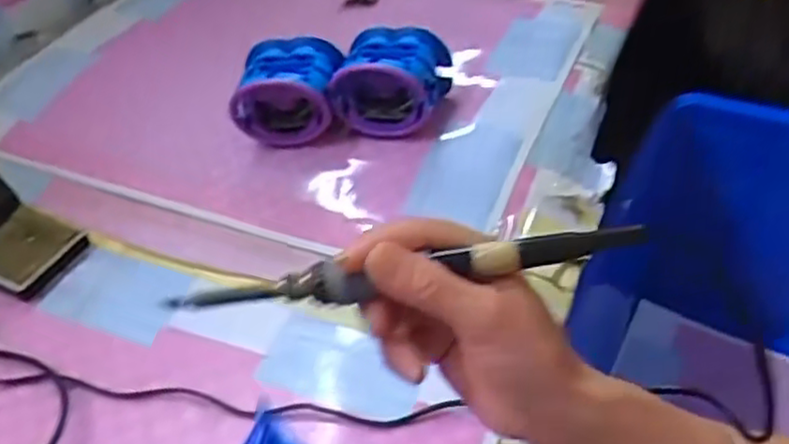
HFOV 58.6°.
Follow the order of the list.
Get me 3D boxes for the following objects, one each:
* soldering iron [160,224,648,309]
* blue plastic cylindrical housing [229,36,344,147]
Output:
[{"bbox_3d":[0.003,0.020,0.306,0.212,0.024,0.016,-7,44,1],"label":"soldering iron"},{"bbox_3d":[-0.088,-0.113,0.596,0.078,0.059,0.080,-4,44,4],"label":"blue plastic cylindrical housing"}]

